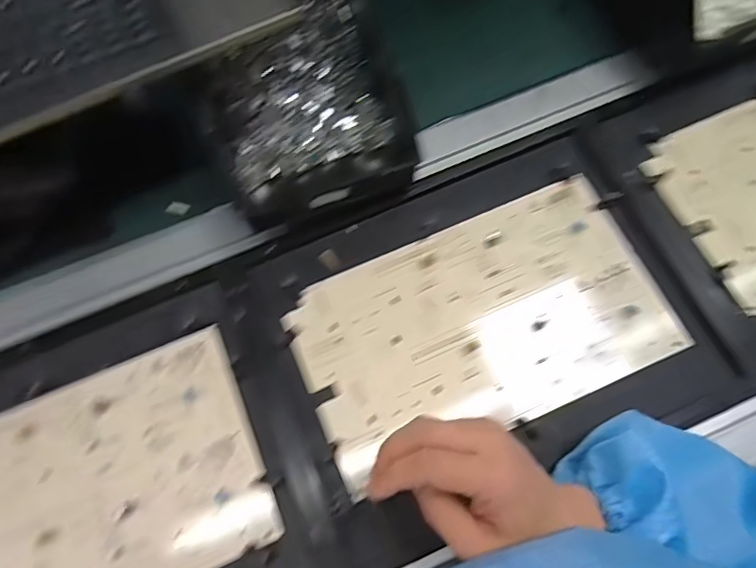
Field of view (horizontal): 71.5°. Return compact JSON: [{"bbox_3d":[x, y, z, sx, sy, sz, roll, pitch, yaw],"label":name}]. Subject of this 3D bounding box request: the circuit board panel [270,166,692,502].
[{"bbox_3d":[0.082,0.031,0.434,0.292,0.017,0.170,-23,74,-5],"label":"circuit board panel"}]

